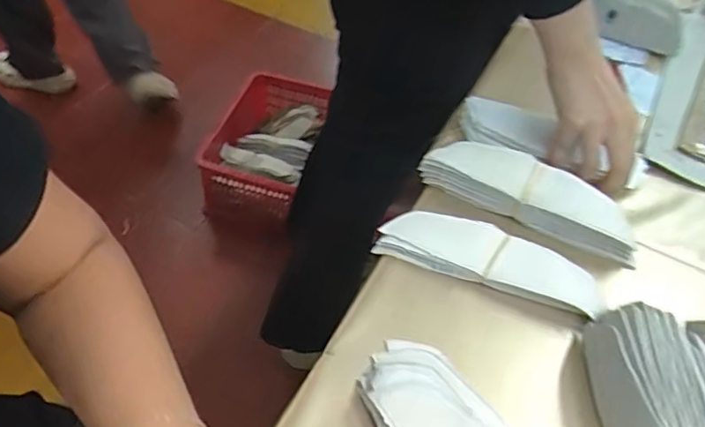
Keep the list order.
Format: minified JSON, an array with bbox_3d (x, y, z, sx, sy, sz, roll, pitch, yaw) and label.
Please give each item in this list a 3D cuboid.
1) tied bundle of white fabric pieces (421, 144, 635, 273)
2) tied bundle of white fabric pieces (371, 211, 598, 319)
[{"bbox_3d":[0.174,-0.019,0.544,0.212,0.051,0.059,25,50,15],"label":"tied bundle of white fabric pieces"},{"bbox_3d":[0.121,0.040,0.502,0.192,0.023,0.058,16,48,8],"label":"tied bundle of white fabric pieces"}]

